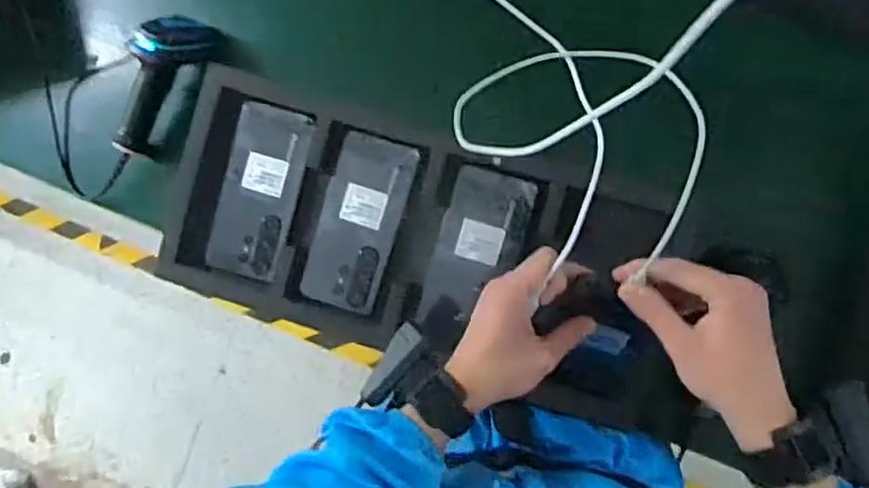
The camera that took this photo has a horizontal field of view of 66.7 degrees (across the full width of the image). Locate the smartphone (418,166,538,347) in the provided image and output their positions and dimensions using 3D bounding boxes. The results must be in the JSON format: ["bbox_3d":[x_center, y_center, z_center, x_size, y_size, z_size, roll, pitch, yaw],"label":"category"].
[{"bbox_3d":[0.039,0.017,0.631,0.078,0.014,0.171,15,94,8],"label":"smartphone"}]

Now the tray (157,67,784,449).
[{"bbox_3d":[0.010,0.011,0.628,0.536,0.036,0.213,19,94,8],"label":"tray"}]

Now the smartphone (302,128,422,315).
[{"bbox_3d":[-0.074,-0.021,0.640,0.075,0.005,0.166,18,94,8],"label":"smartphone"}]

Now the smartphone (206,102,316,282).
[{"bbox_3d":[-0.173,-0.051,0.652,0.075,0.007,0.166,16,94,8],"label":"smartphone"}]

